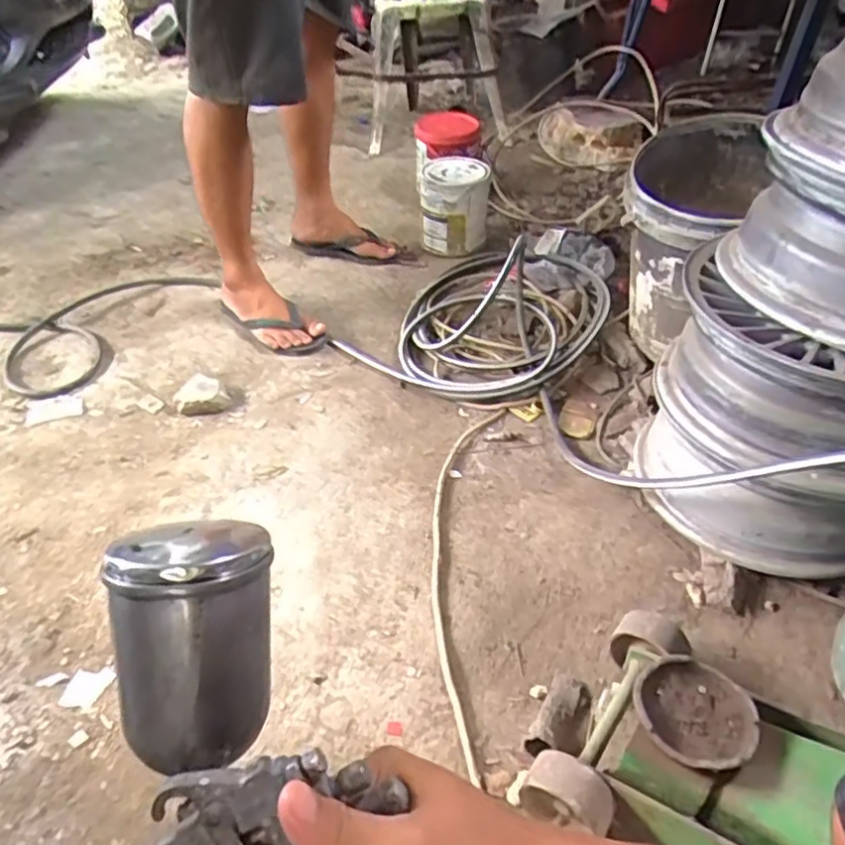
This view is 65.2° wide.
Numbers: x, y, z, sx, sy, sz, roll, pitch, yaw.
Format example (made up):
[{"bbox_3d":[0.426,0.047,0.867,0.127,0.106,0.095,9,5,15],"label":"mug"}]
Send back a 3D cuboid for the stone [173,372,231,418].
[{"bbox_3d":[-0.416,-0.054,1.236,0.103,0.034,0.097,-15,42,-16],"label":"stone"}]

